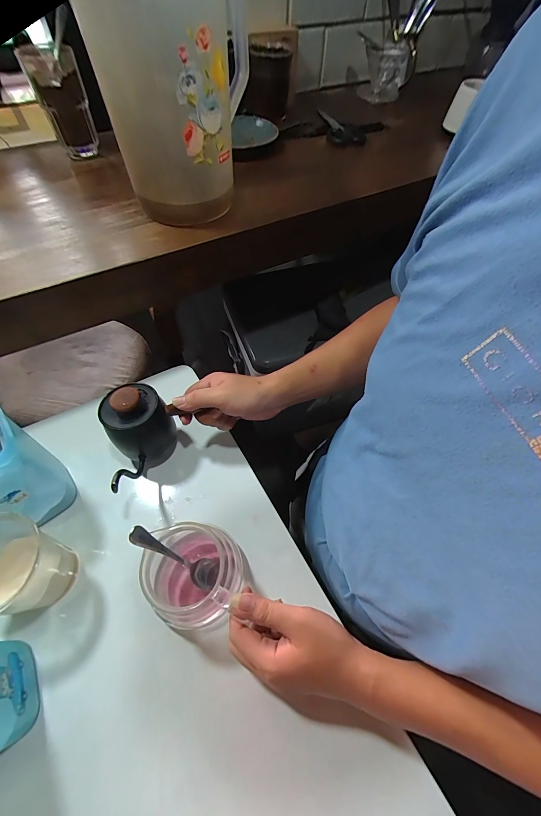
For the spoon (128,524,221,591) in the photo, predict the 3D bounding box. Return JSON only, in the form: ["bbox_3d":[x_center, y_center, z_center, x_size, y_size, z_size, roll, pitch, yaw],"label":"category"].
[{"bbox_3d":[-0.097,0.154,0.327,0.021,0.125,0.029,3,53,35],"label":"spoon"}]

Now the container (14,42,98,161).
[{"bbox_3d":[-0.329,-0.487,0.511,0.073,0.128,0.076,-23,61,-15],"label":"container"}]

